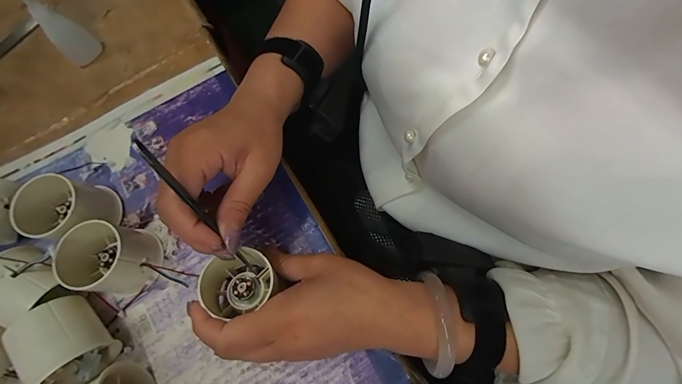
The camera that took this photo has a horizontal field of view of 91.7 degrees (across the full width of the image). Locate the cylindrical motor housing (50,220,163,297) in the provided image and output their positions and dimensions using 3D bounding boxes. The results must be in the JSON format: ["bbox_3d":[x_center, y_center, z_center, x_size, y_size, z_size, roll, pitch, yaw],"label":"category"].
[{"bbox_3d":[-0.184,0.053,0.265,0.061,0.047,0.055,9,72,5],"label":"cylindrical motor housing"}]

